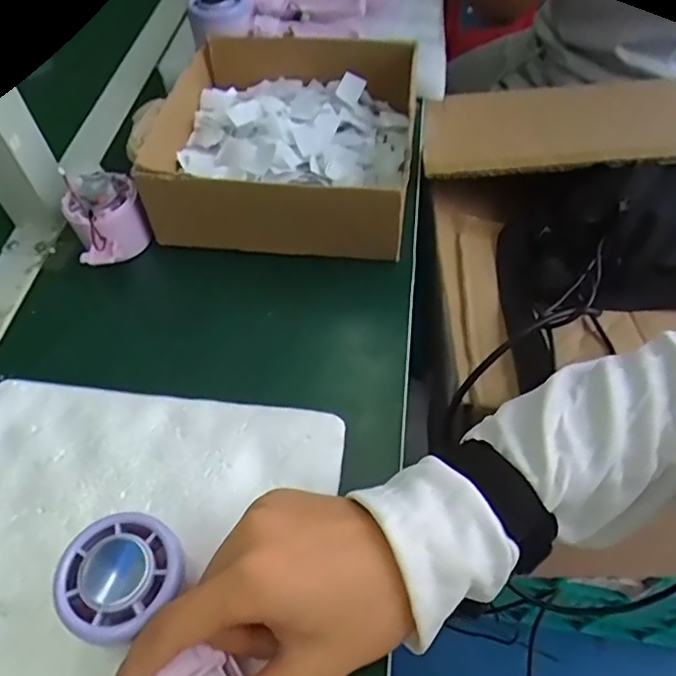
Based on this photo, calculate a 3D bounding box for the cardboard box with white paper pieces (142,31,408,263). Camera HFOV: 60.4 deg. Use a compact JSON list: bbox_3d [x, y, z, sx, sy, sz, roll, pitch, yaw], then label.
[{"bbox_3d":[-0.040,-0.166,0.495,0.199,0.078,0.209,5,54,8],"label":"cardboard box with white paper pieces"}]

